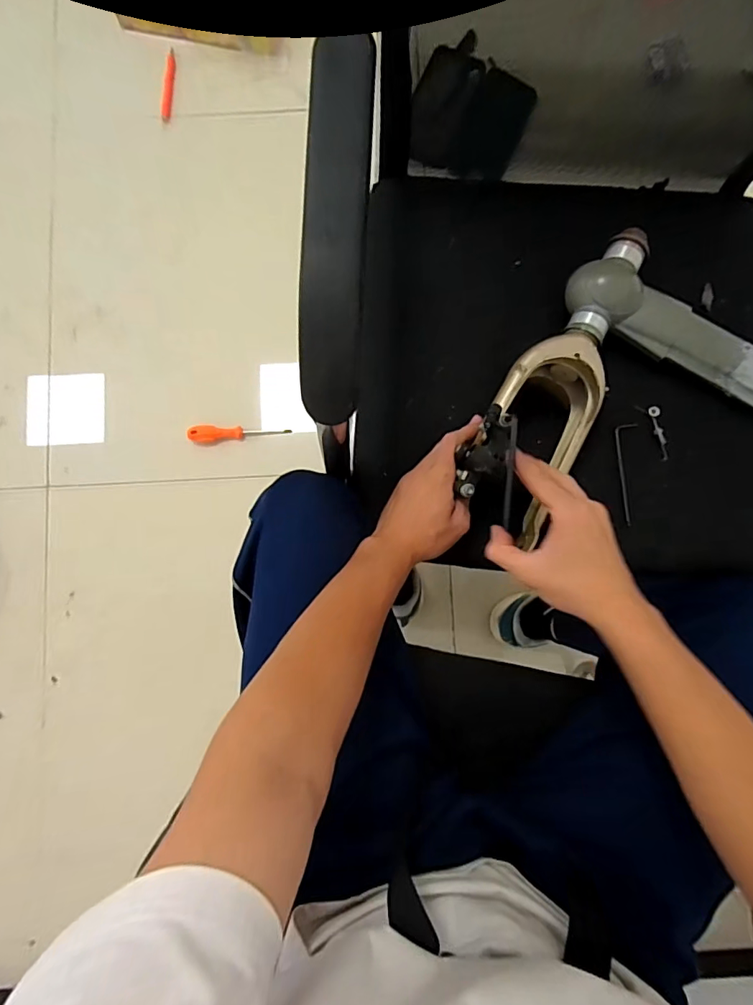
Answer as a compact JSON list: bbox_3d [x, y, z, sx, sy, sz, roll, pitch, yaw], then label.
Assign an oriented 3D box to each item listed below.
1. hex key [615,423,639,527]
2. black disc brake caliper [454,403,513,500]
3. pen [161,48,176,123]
[{"bbox_3d":[0.268,-0.030,0.519,0.021,0.007,0.110,2,83,-1],"label":"hex key"},{"bbox_3d":[0.103,-0.046,0.457,0.041,0.037,0.087,27,94,2],"label":"black disc brake caliper"},{"bbox_3d":[-0.460,-0.920,1.075,0.023,0.014,0.161,4,83,-1],"label":"pen"}]

